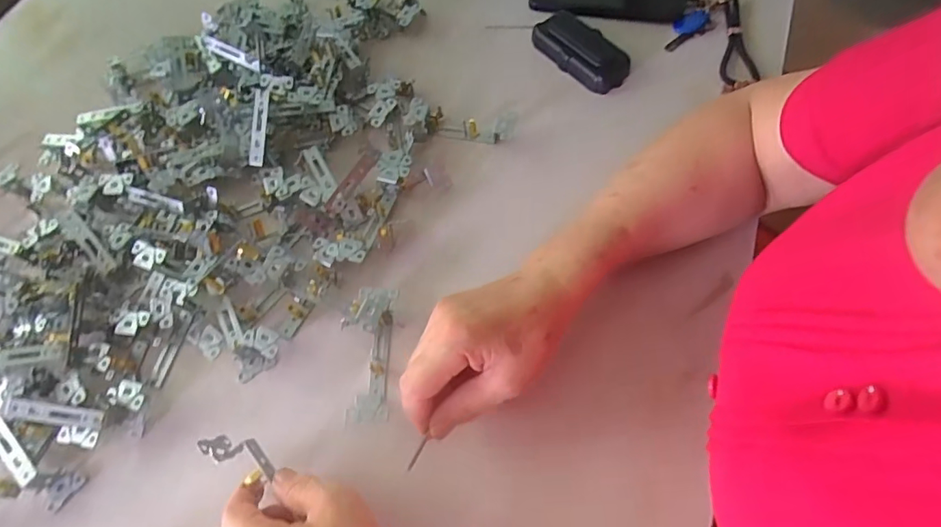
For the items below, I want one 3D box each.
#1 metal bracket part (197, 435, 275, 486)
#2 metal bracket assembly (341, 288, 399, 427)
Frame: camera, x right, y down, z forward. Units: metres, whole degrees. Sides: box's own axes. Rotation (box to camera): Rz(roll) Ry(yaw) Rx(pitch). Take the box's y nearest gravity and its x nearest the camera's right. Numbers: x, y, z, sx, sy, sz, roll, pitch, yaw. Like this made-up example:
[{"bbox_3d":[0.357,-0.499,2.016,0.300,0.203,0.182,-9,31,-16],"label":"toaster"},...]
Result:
[{"bbox_3d":[-0.161,0.134,0.354,0.057,0.024,0.020,12,66,11],"label":"metal bracket part"},{"bbox_3d":[-0.080,0.073,0.397,0.040,0.027,0.105,-3,65,3],"label":"metal bracket assembly"}]

